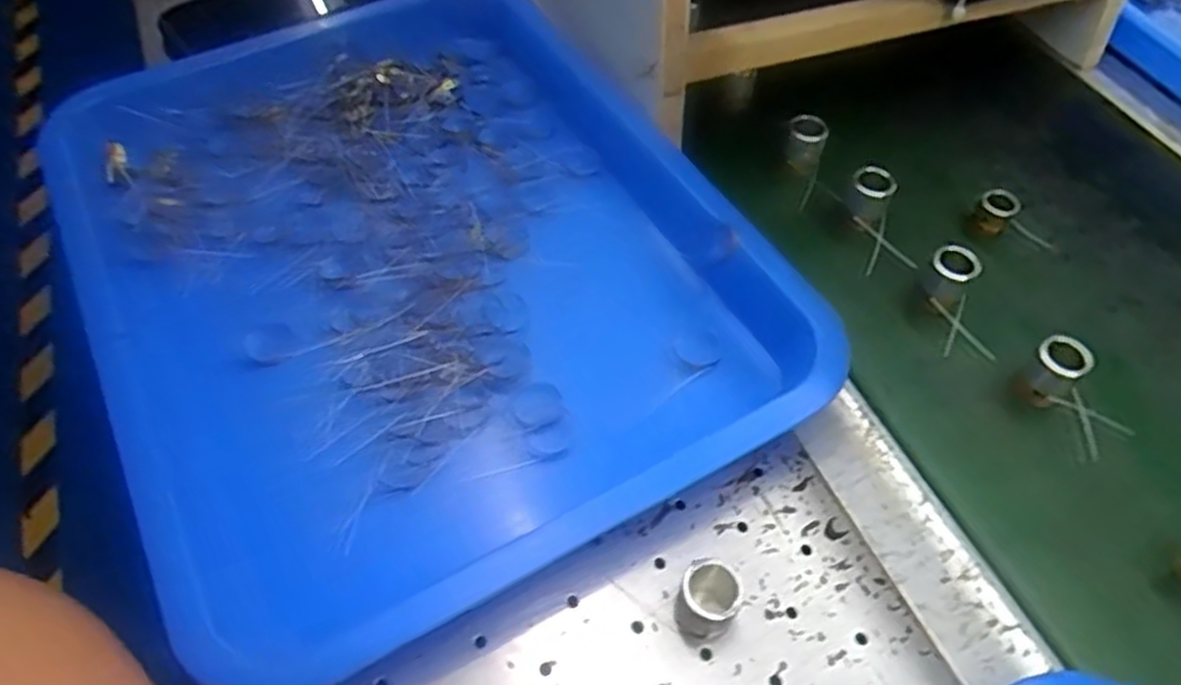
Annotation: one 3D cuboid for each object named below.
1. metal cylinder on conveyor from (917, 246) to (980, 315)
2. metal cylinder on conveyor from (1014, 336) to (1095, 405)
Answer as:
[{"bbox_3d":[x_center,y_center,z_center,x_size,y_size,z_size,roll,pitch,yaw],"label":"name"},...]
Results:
[{"bbox_3d":[0.186,-0.033,0.407,0.021,0.027,0.023,33,61,20],"label":"metal cylinder on conveyor"},{"bbox_3d":[0.222,0.014,0.375,0.019,0.030,0.022,-36,63,-23],"label":"metal cylinder on conveyor"}]

